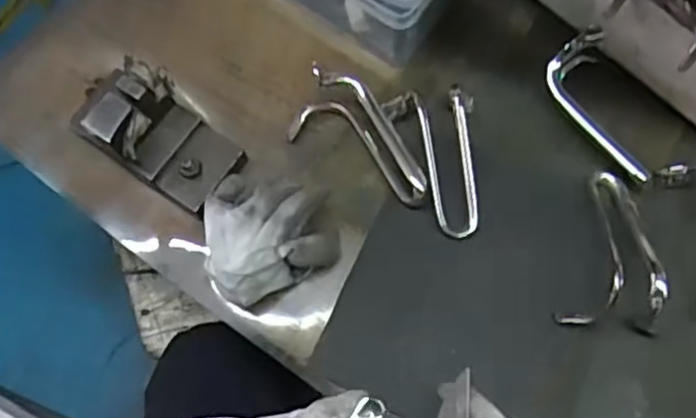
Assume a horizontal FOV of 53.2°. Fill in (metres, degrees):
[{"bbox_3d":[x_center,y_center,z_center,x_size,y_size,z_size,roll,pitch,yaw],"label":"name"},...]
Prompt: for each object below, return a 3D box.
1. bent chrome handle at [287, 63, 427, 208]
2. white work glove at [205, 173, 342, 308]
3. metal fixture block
[{"bbox_3d":[0.002,-0.053,0.525,0.069,0.055,0.138,-34,60,-11],"label":"bent chrome handle"},{"bbox_3d":[-0.056,0.017,0.492,0.097,0.056,0.071,-29,72,-9],"label":"white work glove"},{"bbox_3d":[-0.135,-0.052,0.512,0.096,0.062,0.064,27,73,10],"label":"metal fixture block"}]

